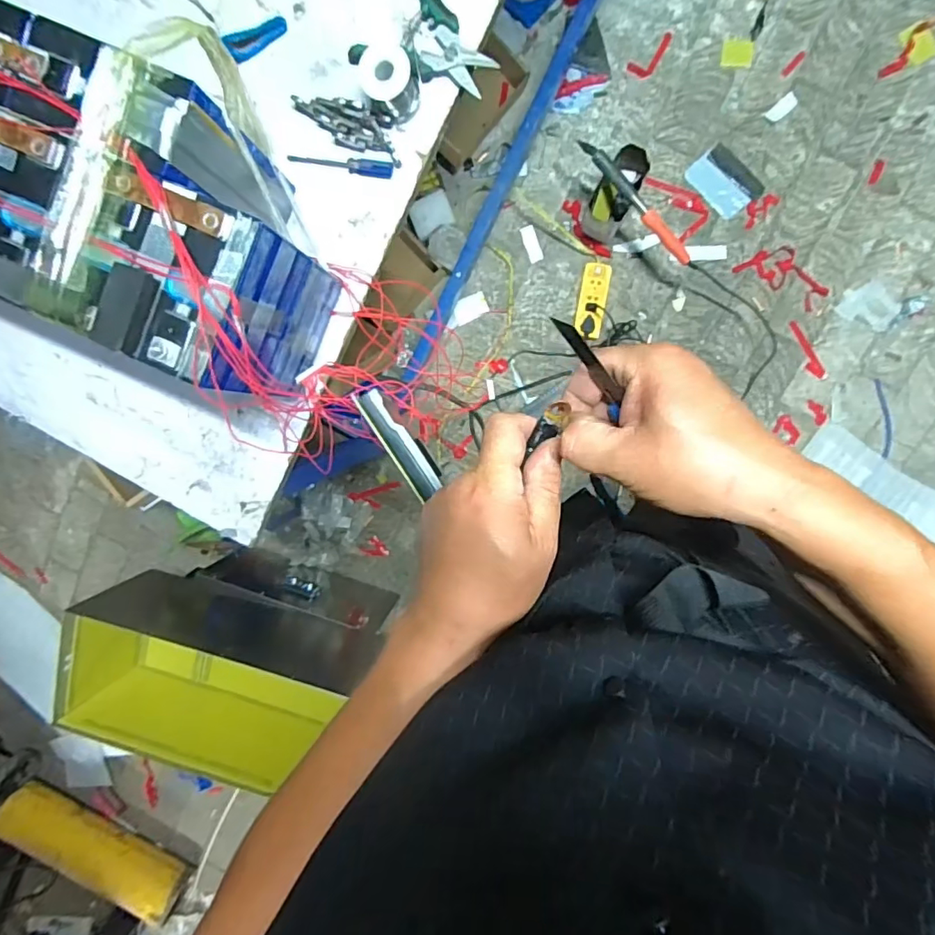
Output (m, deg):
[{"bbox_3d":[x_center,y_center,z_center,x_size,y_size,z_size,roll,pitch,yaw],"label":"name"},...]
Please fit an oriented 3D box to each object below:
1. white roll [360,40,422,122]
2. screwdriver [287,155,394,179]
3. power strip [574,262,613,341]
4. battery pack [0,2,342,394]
[{"bbox_3d":[-0.082,-0.412,0.577,0.056,0.053,0.055,1,99,7],"label":"white roll"},{"bbox_3d":[-0.147,-0.349,0.622,0.124,0.011,0.015,8,100,6],"label":"screwdriver"},{"bbox_3d":[0.302,-0.400,1.293,0.069,0.033,0.175,9,100,6],"label":"power strip"},{"bbox_3d":[-0.393,-0.277,0.526,0.511,0.188,0.219,24,101,3],"label":"battery pack"}]

